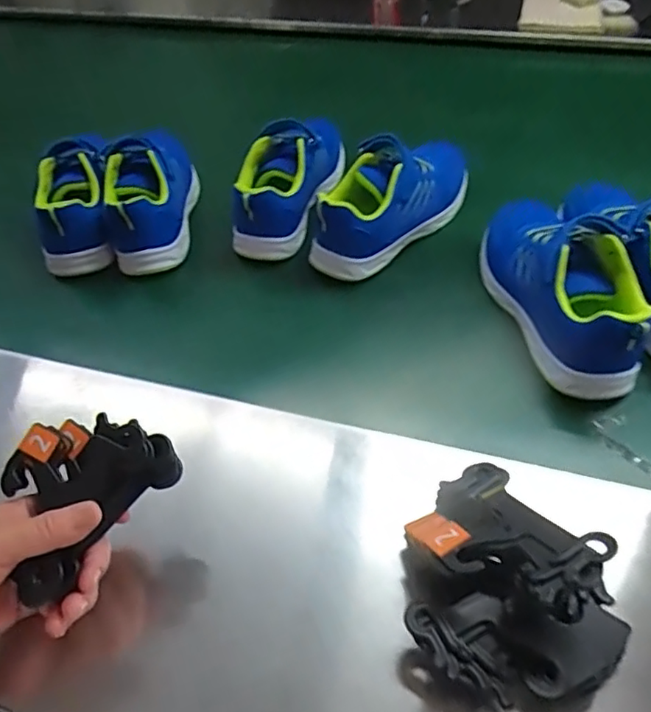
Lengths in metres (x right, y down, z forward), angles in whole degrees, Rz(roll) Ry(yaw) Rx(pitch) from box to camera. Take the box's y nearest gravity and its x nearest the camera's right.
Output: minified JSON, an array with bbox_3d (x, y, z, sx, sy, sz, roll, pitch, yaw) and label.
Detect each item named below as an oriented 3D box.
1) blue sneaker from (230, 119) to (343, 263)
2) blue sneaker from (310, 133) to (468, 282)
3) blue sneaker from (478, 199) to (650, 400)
[{"bbox_3d":[-0.045,-0.204,0.644,0.088,0.083,0.201,15,53,16],"label":"blue sneaker"},{"bbox_3d":[0.070,-0.169,0.608,0.205,0.080,0.083,-35,57,-23],"label":"blue sneaker"},{"bbox_3d":[0.206,-0.071,0.504,0.081,0.086,0.203,-12,50,-7],"label":"blue sneaker"}]

